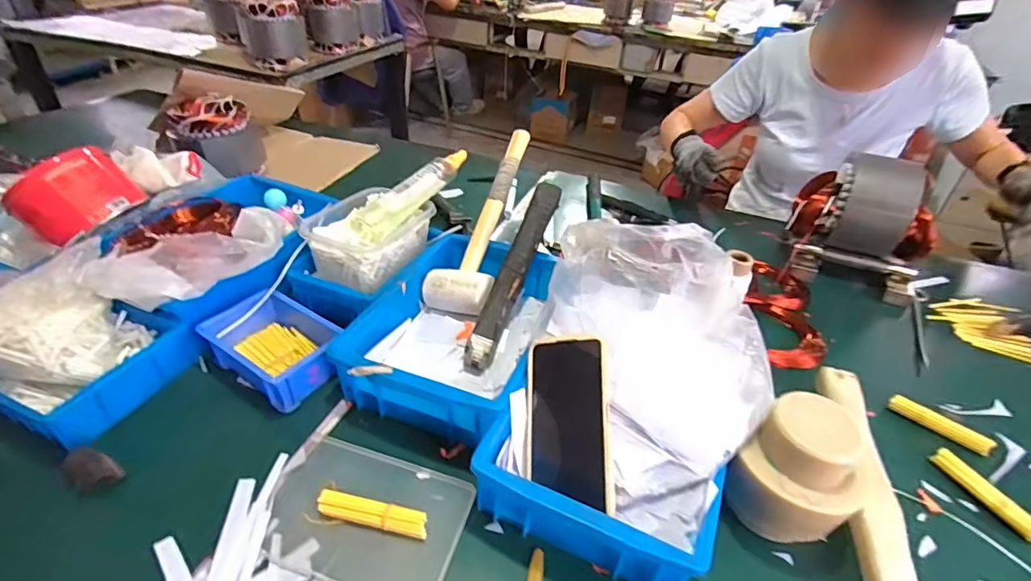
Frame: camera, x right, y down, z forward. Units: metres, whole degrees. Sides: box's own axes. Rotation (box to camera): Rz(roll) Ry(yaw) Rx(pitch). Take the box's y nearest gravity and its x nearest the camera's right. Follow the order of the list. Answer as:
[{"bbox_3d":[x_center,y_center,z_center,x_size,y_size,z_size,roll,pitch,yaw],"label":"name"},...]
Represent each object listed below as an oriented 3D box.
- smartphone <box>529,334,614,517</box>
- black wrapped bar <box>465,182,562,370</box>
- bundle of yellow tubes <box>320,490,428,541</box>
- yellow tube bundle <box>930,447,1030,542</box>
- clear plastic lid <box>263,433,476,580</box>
[{"bbox_3d":[0.048,0.116,0.462,0.076,0.008,0.149,-8,70,25],"label":"smartphone"},{"bbox_3d":[0.002,-0.029,0.639,0.035,0.030,0.293,15,56,12],"label":"black wrapped bar"},{"bbox_3d":[-0.128,0.202,0.449,0.099,0.020,0.019,9,38,6],"label":"bundle of yellow tubes"},{"bbox_3d":[0.484,0.210,0.515,0.018,0.019,0.101,-12,41,-21],"label":"yellow tube bundle"},{"bbox_3d":[-0.138,0.203,0.459,0.178,0.011,0.120,14,39,11],"label":"clear plastic lid"}]

